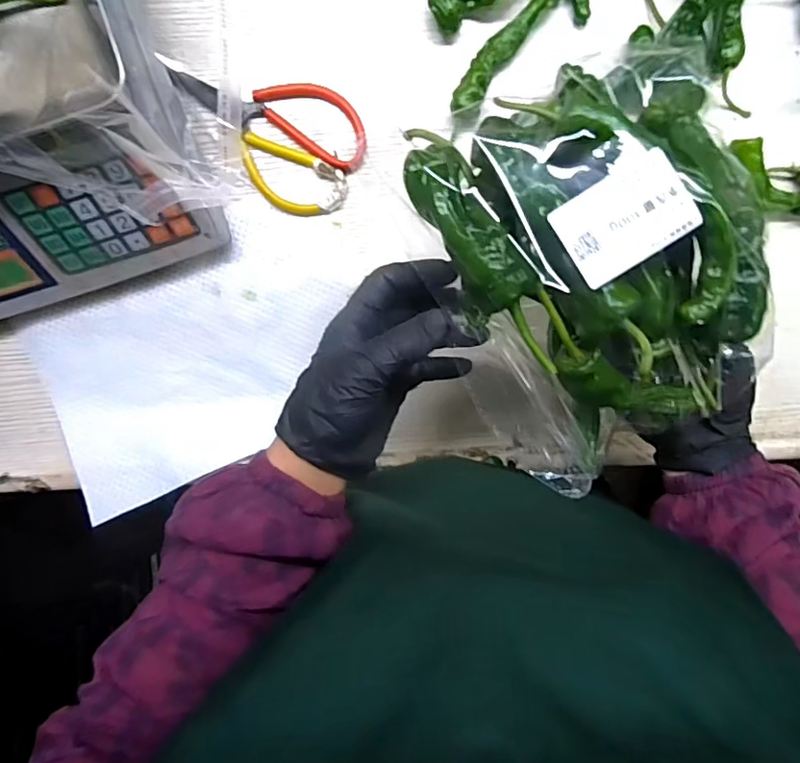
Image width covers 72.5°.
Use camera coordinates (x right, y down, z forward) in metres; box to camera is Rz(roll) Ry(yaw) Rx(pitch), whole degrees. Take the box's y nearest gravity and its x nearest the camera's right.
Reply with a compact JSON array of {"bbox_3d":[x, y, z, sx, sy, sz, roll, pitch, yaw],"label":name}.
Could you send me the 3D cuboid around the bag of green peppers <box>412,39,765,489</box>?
[{"bbox_3d":[0.109,-0.055,0.282,0.159,0.064,0.197,-23,97,4],"label":"bag of green peppers"}]

